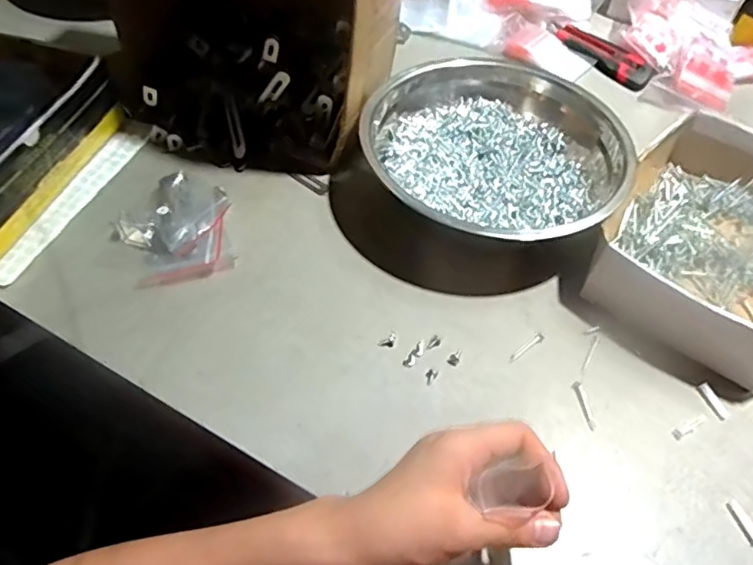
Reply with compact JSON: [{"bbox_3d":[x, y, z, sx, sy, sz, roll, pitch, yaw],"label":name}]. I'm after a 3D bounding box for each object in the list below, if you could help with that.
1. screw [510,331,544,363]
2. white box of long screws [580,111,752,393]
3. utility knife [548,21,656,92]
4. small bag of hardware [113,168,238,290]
[{"bbox_3d":[0.126,0.053,0.485,0.043,0.004,0.009,-33,61,-25],"label":"screw"},{"bbox_3d":[0.309,-0.042,0.527,0.175,0.065,0.244,31,57,19],"label":"white box of long screws"},{"bbox_3d":[0.292,-0.299,0.758,0.055,0.019,0.154,-31,60,-24],"label":"utility knife"},{"bbox_3d":[-0.184,-0.054,0.526,0.100,0.026,0.119,-15,55,-14],"label":"small bag of hardware"}]

